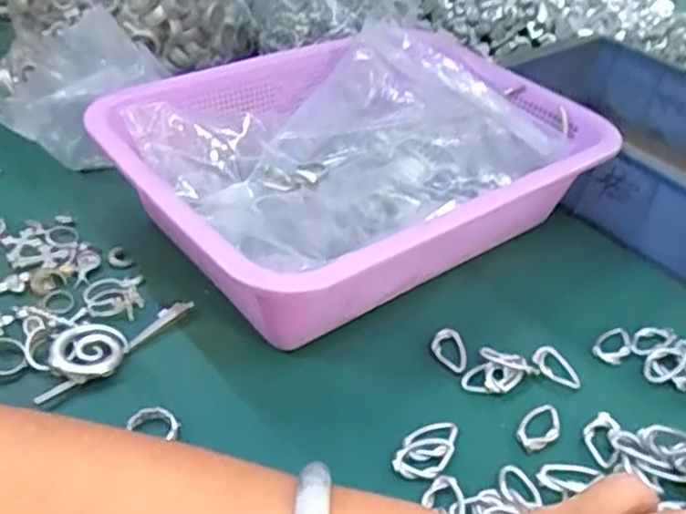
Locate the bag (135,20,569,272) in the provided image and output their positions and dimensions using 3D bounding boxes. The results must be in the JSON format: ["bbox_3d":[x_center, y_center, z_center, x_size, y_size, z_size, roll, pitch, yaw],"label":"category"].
[{"bbox_3d":[0.004,-0.071,0.482,0.241,0.098,0.180,-26,50,-32],"label":"bag"}]

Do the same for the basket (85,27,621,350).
[{"bbox_3d":[0.010,-0.060,0.476,0.298,0.088,0.221,-25,49,-32],"label":"basket"}]

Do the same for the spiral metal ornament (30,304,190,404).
[{"bbox_3d":[-0.129,0.045,0.387,0.039,0.006,0.096,32,46,27],"label":"spiral metal ornament"}]

